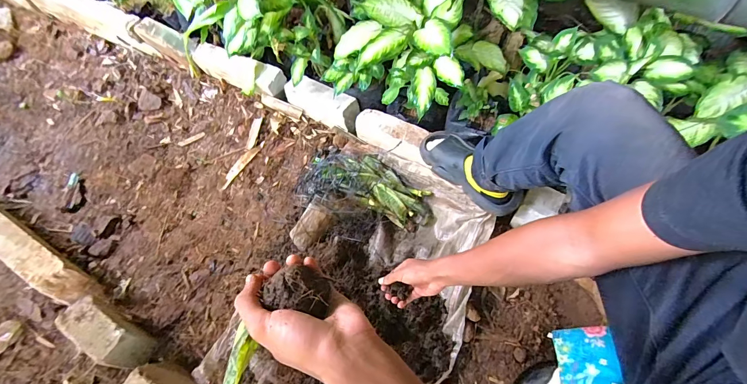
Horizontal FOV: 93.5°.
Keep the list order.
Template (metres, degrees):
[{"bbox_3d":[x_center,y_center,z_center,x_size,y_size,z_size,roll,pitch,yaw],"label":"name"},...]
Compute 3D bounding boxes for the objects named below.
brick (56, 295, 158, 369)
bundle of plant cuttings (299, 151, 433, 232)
[{"bbox_3d":[-0.620,0.327,0.821,0.178,0.115,0.083,28,65,17],"label":"brick"},{"bbox_3d":[-0.022,-0.024,1.035,0.398,0.088,0.188,13,62,9],"label":"bundle of plant cuttings"}]

